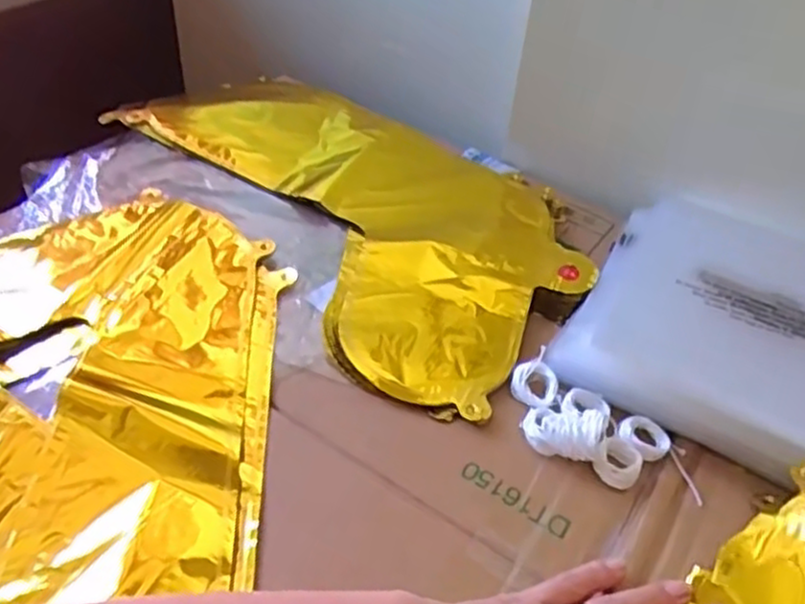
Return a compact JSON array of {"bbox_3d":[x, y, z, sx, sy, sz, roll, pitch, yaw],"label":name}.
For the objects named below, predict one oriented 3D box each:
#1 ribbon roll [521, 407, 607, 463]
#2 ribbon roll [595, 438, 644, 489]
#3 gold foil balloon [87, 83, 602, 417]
[{"bbox_3d":[0.090,0.072,0.420,0.042,0.019,0.026,16,45,11],"label":"ribbon roll"},{"bbox_3d":[0.120,0.089,0.418,0.024,0.009,0.026,3,44,-3],"label":"ribbon roll"},{"bbox_3d":[-0.044,-0.092,0.579,0.215,0.014,0.421,-29,54,-30],"label":"gold foil balloon"}]

